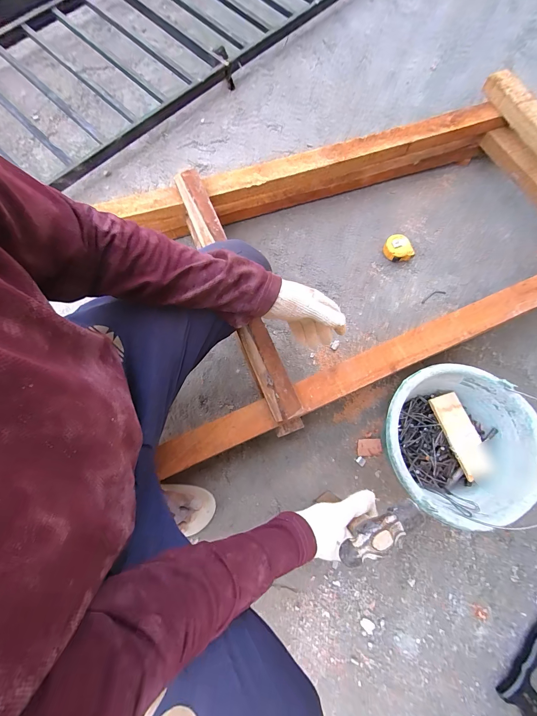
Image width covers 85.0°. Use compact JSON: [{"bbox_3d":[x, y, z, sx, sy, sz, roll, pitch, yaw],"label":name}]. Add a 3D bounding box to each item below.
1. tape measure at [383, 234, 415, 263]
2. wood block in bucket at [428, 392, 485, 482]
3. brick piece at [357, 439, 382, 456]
[{"bbox_3d":[0.347,-0.289,0.780,0.081,0.039,0.068,31,76,9],"label":"tape measure"},{"bbox_3d":[0.364,0.142,0.553,0.055,0.012,0.151,-17,67,1],"label":"wood block in bucket"},{"bbox_3d":[0.222,0.197,0.645,0.053,0.009,0.035,-2,74,-1],"label":"brick piece"}]

